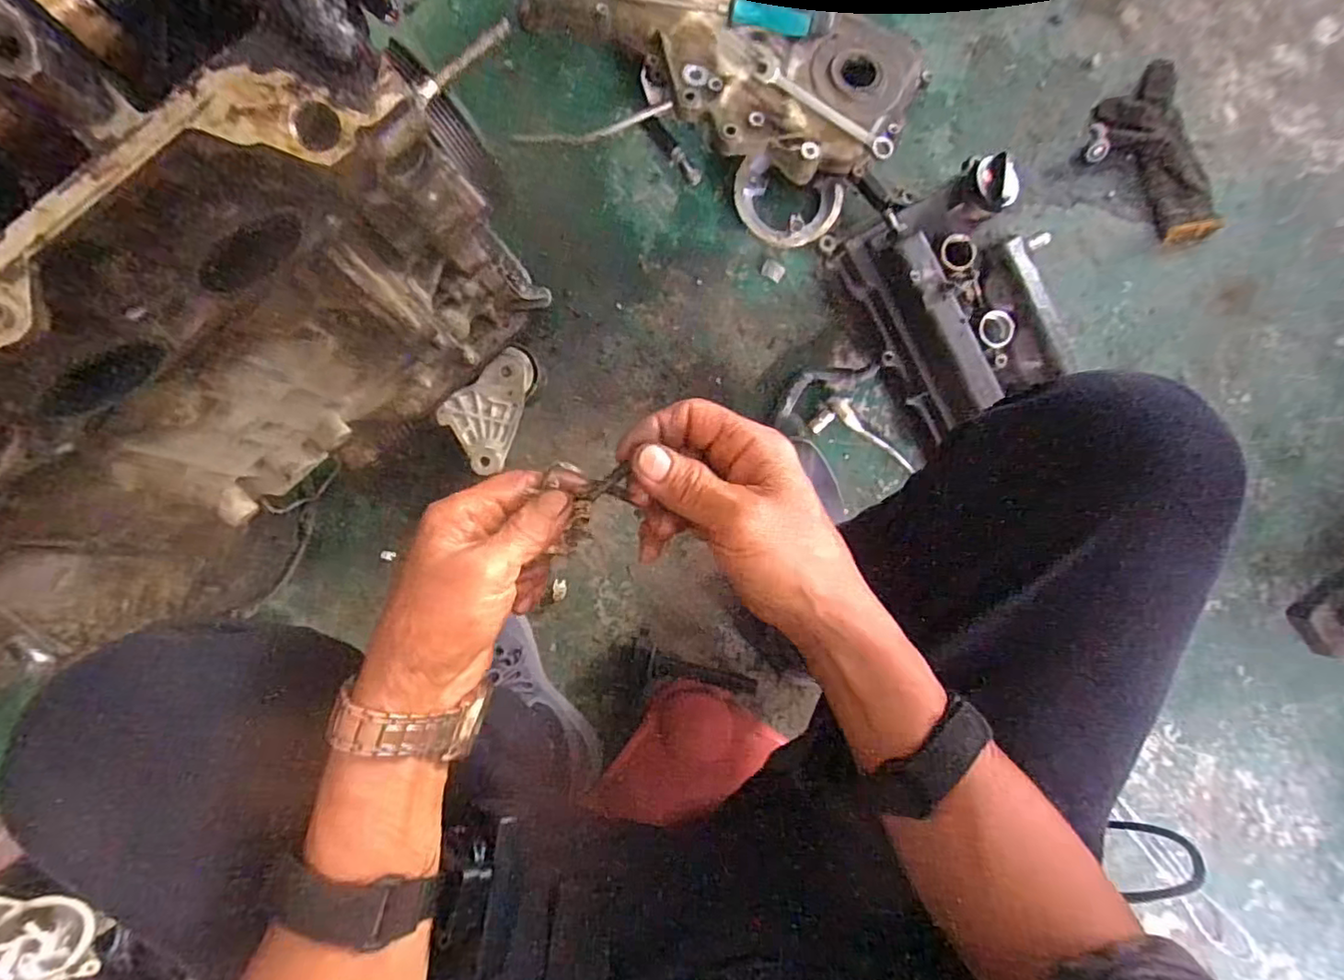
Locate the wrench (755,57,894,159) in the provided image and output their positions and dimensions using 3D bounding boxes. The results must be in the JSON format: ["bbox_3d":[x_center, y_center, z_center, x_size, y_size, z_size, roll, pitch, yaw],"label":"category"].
[{"bbox_3d":[0.157,-0.394,0.628,0.165,0.013,0.020,35,87,-1],"label":"wrench"}]

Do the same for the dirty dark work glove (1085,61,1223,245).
[{"bbox_3d":[0.538,-0.374,0.696,0.111,0.031,0.202,-16,89,-3],"label":"dirty dark work glove"}]

